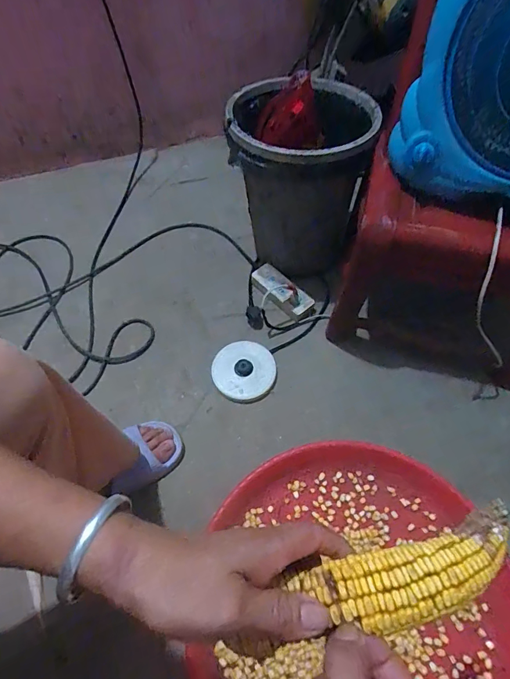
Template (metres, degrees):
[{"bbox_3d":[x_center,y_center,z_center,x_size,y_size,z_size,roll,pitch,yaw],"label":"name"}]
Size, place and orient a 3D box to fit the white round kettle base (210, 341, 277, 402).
[{"bbox_3d":[-0.021,0.060,0.793,0.120,0.027,0.126,0,60,0],"label":"white round kettle base"}]

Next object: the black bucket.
[{"bbox_3d":[0.086,-0.345,0.834,0.246,0.290,0.266,0,60,0],"label":"black bucket"}]

